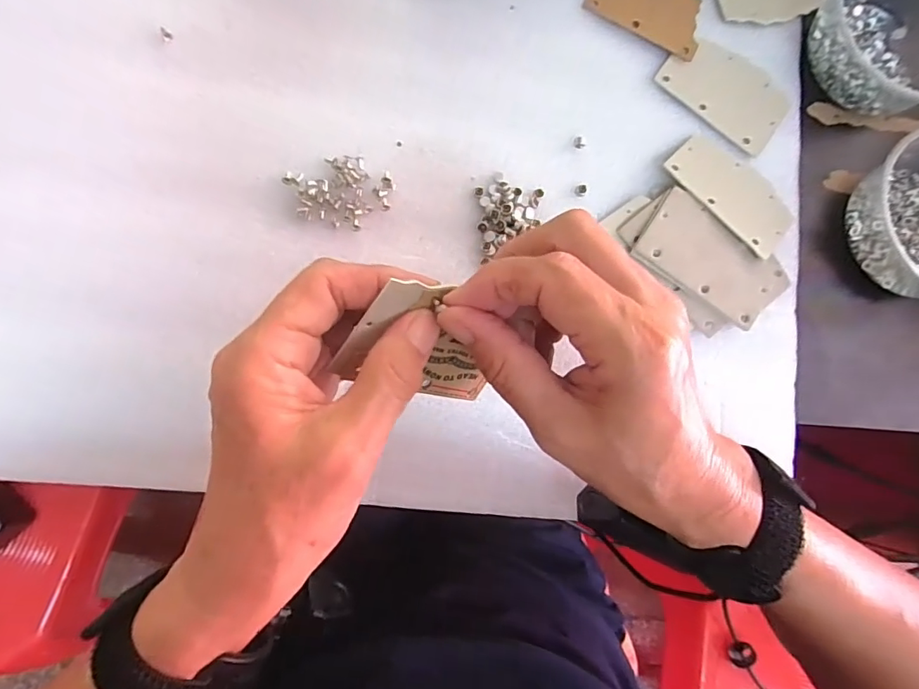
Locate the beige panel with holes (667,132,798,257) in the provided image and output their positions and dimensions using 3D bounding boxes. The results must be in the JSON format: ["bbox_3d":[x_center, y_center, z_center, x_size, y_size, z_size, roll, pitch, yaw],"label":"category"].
[{"bbox_3d":[0.173,-0.097,0.316,0.084,0.004,0.052,46,65,4],"label":"beige panel with holes"}]

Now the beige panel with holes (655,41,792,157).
[{"bbox_3d":[0.176,-0.168,0.328,0.083,0.004,0.054,38,80,-2],"label":"beige panel with holes"}]

